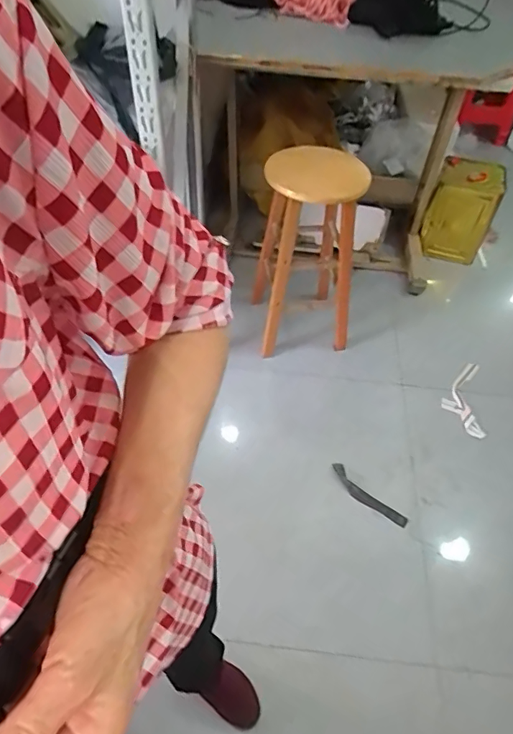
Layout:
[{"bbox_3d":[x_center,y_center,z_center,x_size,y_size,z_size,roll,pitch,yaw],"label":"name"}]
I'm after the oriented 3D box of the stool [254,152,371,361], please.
[{"bbox_3d":[0.168,-0.354,1.486,0.290,0.597,0.317,0,50,-3],"label":"stool"}]

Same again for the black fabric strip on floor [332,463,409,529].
[{"bbox_3d":[0.297,0.349,1.280,0.046,0.009,0.237,-35,60,-28],"label":"black fabric strip on floor"}]

